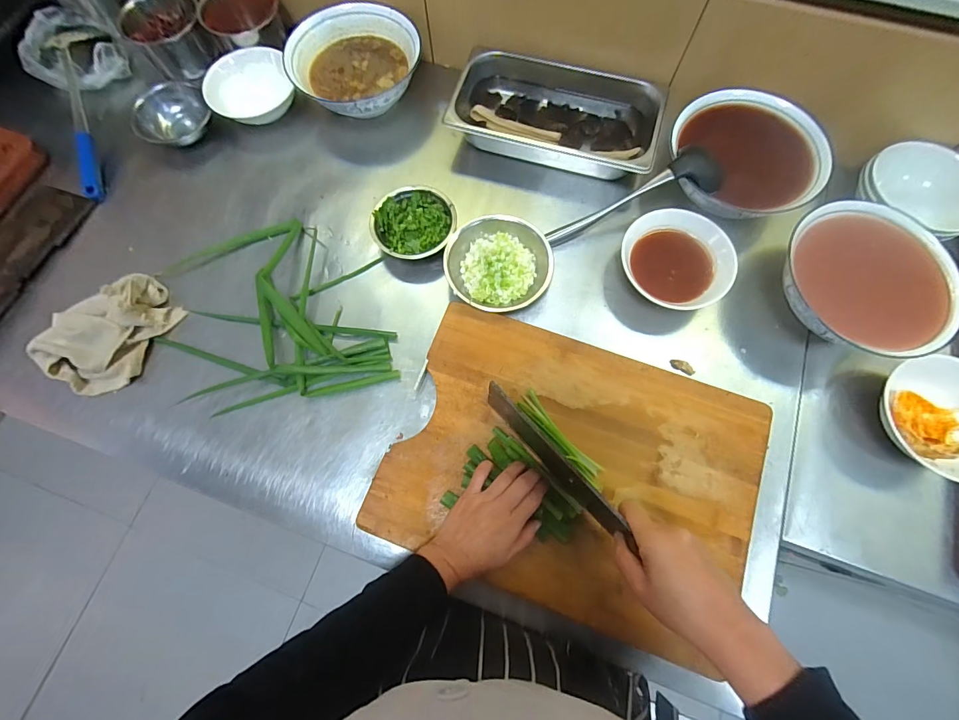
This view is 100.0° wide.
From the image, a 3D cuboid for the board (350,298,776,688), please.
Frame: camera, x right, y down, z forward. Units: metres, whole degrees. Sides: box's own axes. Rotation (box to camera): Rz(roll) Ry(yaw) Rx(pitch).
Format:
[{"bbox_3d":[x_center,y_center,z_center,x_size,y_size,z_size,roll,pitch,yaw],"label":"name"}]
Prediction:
[{"bbox_3d":[0.119,0.133,0.505,0.446,0.028,0.321,18,76,7],"label":"board"}]

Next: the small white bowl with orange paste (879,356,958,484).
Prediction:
[{"bbox_3d":[0.590,0.074,0.516,0.138,0.047,0.156,3,75,3],"label":"small white bowl with orange paste"}]

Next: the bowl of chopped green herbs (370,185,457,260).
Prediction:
[{"bbox_3d":[-0.096,-0.200,0.602,0.122,0.035,0.111,-23,75,-4],"label":"bowl of chopped green herbs"}]

